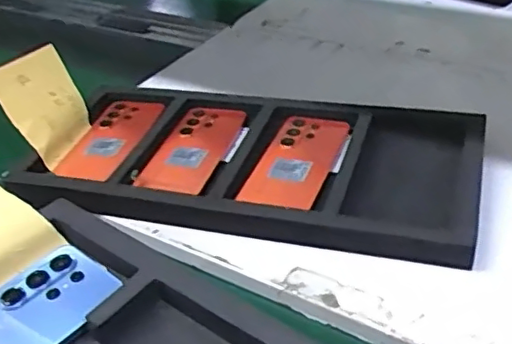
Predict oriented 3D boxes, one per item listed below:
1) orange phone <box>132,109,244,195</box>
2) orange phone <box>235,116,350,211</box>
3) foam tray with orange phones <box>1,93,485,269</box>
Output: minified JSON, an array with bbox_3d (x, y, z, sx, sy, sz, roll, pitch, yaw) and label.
[{"bbox_3d":[-0.073,-0.030,0.704,0.080,0.007,0.147,5,37,16],"label":"orange phone"},{"bbox_3d":[0.044,-0.011,0.660,0.074,0.014,0.151,10,39,22],"label":"orange phone"},{"bbox_3d":[-0.006,-0.017,0.666,0.467,0.030,0.212,6,38,17],"label":"foam tray with orange phones"}]

